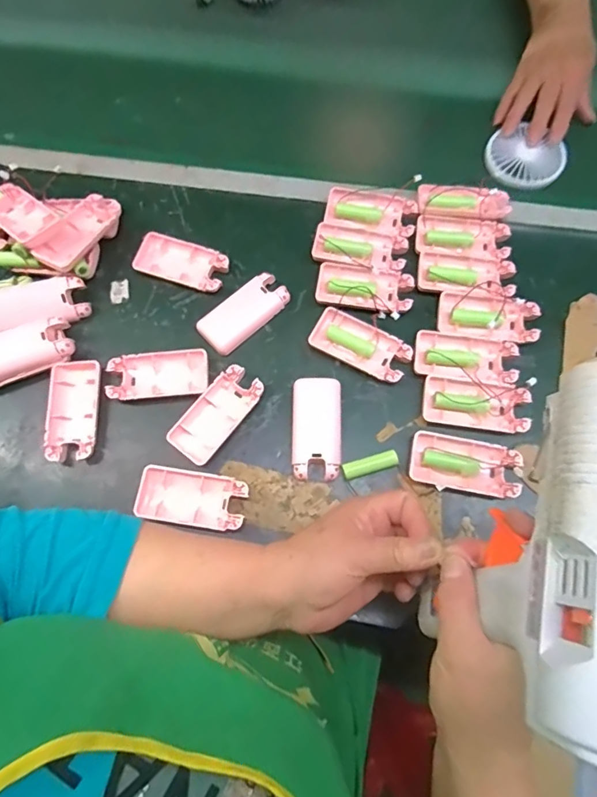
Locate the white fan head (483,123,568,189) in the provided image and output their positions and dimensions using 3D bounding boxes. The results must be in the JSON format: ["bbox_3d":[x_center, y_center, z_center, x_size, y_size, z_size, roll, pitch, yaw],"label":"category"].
[{"bbox_3d":[0.259,-0.277,0.529,0.088,0.015,0.079,33,76,11],"label":"white fan head"}]

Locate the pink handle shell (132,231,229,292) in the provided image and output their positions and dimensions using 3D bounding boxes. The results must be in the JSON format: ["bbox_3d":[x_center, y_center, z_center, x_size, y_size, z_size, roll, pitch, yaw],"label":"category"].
[{"bbox_3d":[-0.121,-0.141,0.479,0.095,0.015,0.047,17,73,7],"label":"pink handle shell"}]

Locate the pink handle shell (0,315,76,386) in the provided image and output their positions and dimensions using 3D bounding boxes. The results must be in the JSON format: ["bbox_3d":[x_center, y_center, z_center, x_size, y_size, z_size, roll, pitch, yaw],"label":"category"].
[{"bbox_3d":[-0.270,-0.043,0.442,0.104,0.028,0.045,-17,72,-4],"label":"pink handle shell"}]

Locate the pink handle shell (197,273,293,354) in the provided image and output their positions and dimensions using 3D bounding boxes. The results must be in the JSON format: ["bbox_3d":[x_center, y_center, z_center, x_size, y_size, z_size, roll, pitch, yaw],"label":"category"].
[{"bbox_3d":[-0.055,-0.087,0.460,0.093,0.012,0.044,-41,76,-11],"label":"pink handle shell"}]

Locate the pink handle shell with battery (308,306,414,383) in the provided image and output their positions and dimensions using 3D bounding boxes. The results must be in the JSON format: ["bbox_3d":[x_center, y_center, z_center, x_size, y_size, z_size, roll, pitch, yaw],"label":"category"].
[{"bbox_3d":[0.061,-0.051,0.446,0.094,0.012,0.043,27,75,10],"label":"pink handle shell with battery"}]

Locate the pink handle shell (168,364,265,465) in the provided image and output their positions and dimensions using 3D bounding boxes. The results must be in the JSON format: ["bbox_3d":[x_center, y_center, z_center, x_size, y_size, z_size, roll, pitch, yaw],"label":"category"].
[{"bbox_3d":[-0.076,0.014,0.427,0.044,0.012,0.094,36,76,12],"label":"pink handle shell"}]

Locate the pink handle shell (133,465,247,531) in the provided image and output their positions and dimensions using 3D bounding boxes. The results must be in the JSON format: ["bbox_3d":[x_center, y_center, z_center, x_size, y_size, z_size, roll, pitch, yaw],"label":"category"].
[{"bbox_3d":[-0.094,0.088,0.406,0.094,0.011,0.047,8,72,4],"label":"pink handle shell"}]

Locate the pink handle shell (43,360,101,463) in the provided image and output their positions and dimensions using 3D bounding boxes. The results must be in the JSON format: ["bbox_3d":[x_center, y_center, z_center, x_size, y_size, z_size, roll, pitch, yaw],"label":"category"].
[{"bbox_3d":[-0.214,0.012,0.436,0.046,0.018,0.095,-5,72,0],"label":"pink handle shell"}]

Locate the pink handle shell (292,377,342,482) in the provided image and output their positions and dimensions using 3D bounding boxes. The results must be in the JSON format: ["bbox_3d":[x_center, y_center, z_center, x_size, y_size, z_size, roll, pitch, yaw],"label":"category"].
[{"bbox_3d":[0.017,0.026,0.419,0.045,0.011,0.092,0,72,2],"label":"pink handle shell"}]

